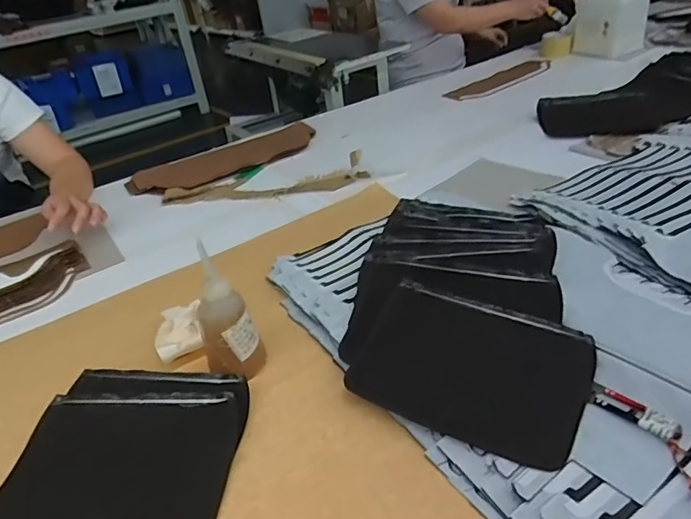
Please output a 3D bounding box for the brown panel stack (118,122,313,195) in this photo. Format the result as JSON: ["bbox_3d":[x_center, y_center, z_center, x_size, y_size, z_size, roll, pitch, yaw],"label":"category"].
[{"bbox_3d":[-0.259,-0.225,1.139,0.428,0.021,0.157,-24,36,-23],"label":"brown panel stack"}]

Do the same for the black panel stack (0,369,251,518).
[{"bbox_3d":[-0.215,0.187,0.508,0.216,0.027,0.181,-1,34,11],"label":"black panel stack"}]

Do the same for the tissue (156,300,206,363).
[{"bbox_3d":[-0.209,0.090,0.642,0.055,0.020,0.085,-15,34,-10],"label":"tissue"}]

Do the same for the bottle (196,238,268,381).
[{"bbox_3d":[-0.131,0.066,0.562,0.062,0.156,0.054,-20,35,-17],"label":"bottle"}]

